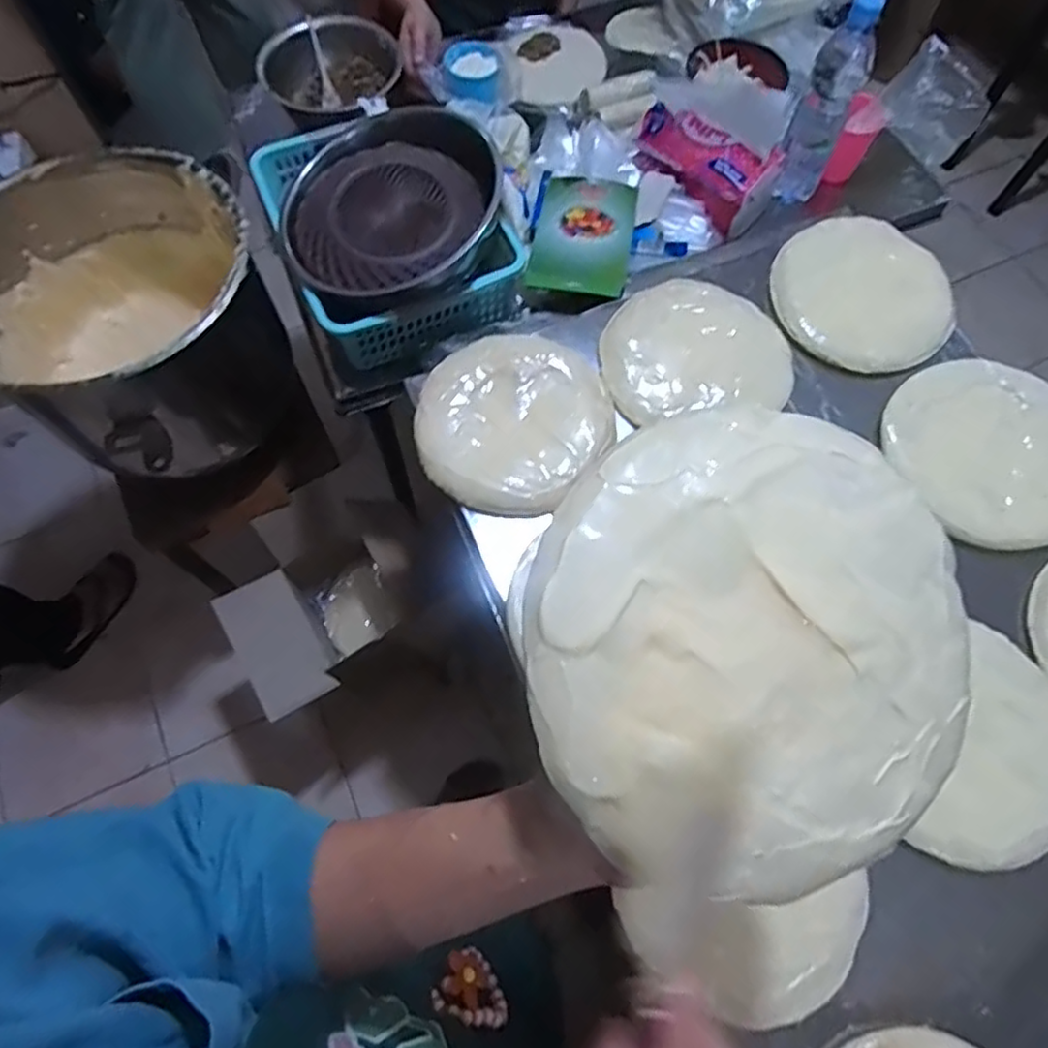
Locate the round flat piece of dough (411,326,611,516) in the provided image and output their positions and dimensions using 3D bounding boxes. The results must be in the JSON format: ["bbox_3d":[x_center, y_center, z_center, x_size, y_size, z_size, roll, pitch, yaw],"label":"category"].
[{"bbox_3d":[-0.014,-0.106,0.665,0.184,0.039,0.187,0,67,-1],"label":"round flat piece of dough"}]

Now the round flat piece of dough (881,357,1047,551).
[{"bbox_3d":[0.486,-0.080,0.665,0.195,0.044,0.197,0,67,-1],"label":"round flat piece of dough"}]

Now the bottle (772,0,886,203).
[{"bbox_3d":[0.364,-0.499,0.809,0.059,0.228,0.068,26,69,10],"label":"bottle"}]

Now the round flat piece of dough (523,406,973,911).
[{"bbox_3d":[0.095,0.047,0.257,0.186,0.014,0.182,2,81,-14],"label":"round flat piece of dough"}]

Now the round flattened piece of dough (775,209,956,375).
[{"bbox_3d":[0.381,-0.265,0.750,0.190,0.024,0.197,0,67,-1],"label":"round flattened piece of dough"}]

